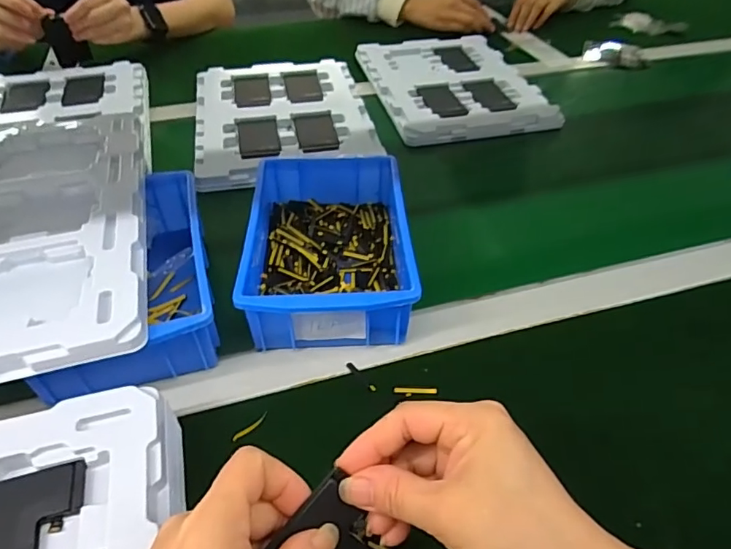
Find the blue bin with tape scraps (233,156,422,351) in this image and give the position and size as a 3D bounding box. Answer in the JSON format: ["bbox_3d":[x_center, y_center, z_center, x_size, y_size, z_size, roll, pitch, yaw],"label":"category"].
[{"bbox_3d":[-0.032,-0.029,0.444,0.130,0.059,0.203,-1,45,-2],"label":"blue bin with tape scraps"}]

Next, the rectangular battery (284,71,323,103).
[{"bbox_3d":[-0.090,-0.274,0.725,0.050,0.004,0.095,-8,45,-9],"label":"rectangular battery"}]

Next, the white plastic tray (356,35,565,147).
[{"bbox_3d":[0.128,-0.289,0.755,0.229,0.020,0.296,-10,46,-11],"label":"white plastic tray"}]

